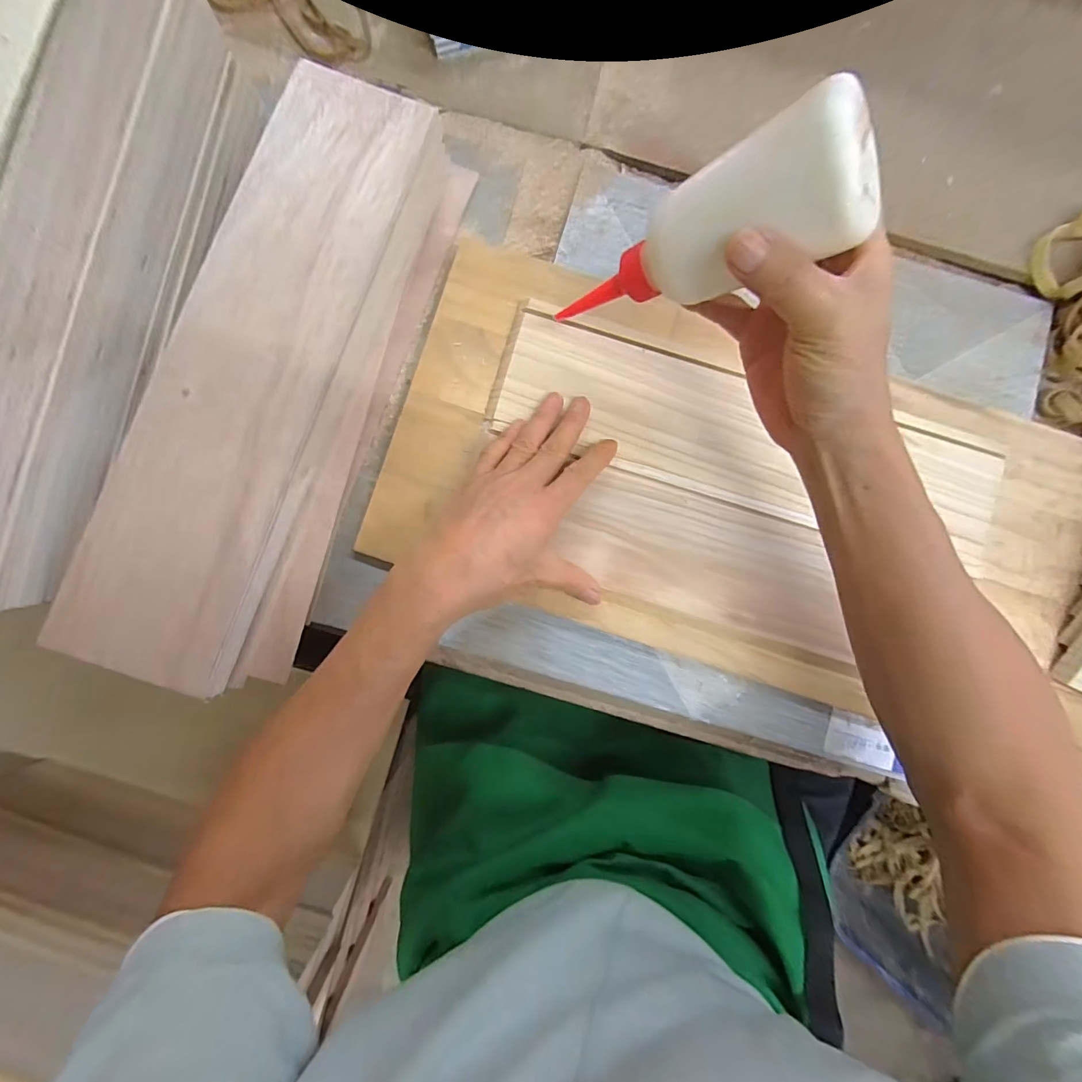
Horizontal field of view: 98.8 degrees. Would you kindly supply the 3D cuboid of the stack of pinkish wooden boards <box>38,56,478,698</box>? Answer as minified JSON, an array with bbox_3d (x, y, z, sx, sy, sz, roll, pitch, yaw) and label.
[{"bbox_3d":[-0.164,-0.105,0.308,0.107,0.087,0.381,17,86,-1],"label":"stack of pinkish wooden boards"}]

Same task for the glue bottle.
[{"bbox_3d":[0.075,-0.153,0.243,0.049,0.165,0.050,10,84,-36],"label":"glue bottle"}]

